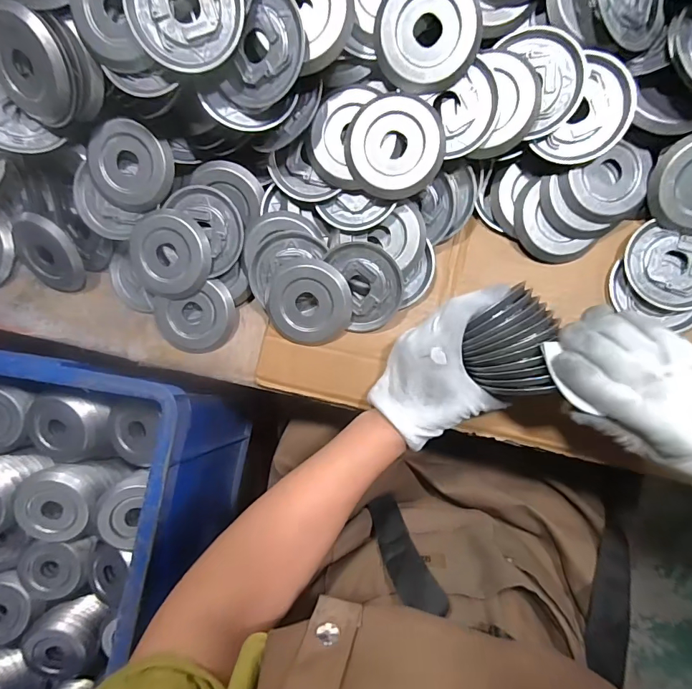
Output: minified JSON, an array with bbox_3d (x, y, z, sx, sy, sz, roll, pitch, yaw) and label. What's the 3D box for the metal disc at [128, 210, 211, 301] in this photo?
[{"bbox_3d":[-0.174,-0.088,0.414,0.080,0.010,0.083,8,104,9],"label":"metal disc"}]

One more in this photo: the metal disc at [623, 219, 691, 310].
[{"bbox_3d":[0.295,-0.069,0.373,0.082,0.006,0.073,15,87,9],"label":"metal disc"}]

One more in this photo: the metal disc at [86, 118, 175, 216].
[{"bbox_3d":[-0.210,-0.171,0.402,0.083,0.008,0.077,2,109,7],"label":"metal disc"}]

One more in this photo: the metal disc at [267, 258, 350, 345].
[{"bbox_3d":[-0.036,-0.040,0.407,0.080,0.010,0.078,2,99,11],"label":"metal disc"}]

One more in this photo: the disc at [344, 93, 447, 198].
[{"bbox_3d":[0.042,-0.170,0.358,0.081,0.008,0.082,1,99,7],"label":"disc"}]

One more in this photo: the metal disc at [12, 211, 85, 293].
[{"bbox_3d":[-0.312,-0.094,0.438,0.080,0.013,0.074,12,128,16],"label":"metal disc"}]

